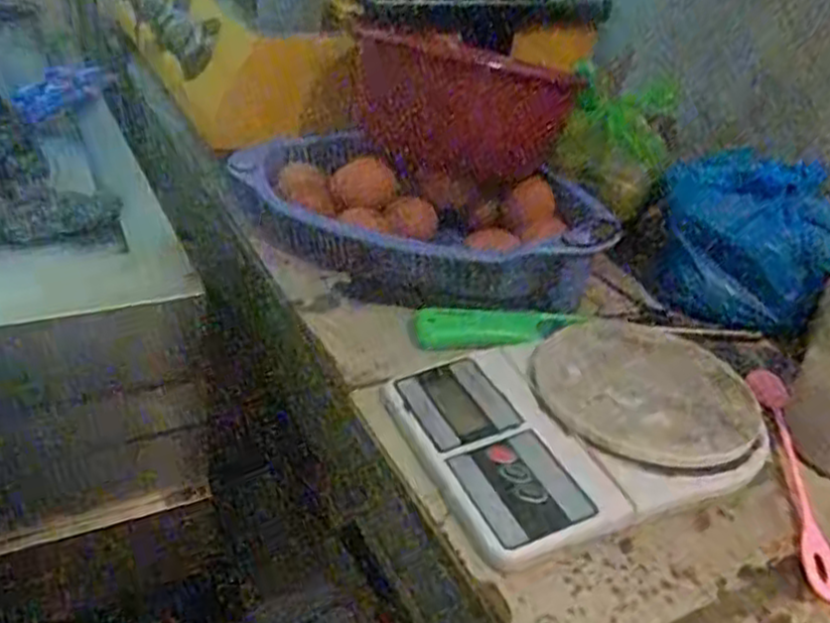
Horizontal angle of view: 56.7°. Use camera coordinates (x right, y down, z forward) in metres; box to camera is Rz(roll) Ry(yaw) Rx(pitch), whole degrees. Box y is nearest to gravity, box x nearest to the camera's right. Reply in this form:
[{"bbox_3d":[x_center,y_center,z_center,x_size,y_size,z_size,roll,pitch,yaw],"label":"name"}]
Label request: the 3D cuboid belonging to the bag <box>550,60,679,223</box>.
[{"bbox_3d":[0.174,-0.151,0.667,0.086,0.086,0.118,13,32,11],"label":"bag"}]

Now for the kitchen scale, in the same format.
[{"bbox_3d":[0.102,0.063,0.461,0.211,0.038,0.146,-10,35,-25],"label":"kitchen scale"}]

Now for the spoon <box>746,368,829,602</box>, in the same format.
[{"bbox_3d":[0.222,0.093,0.456,0.022,0.018,0.174,9,32,5],"label":"spoon"}]

